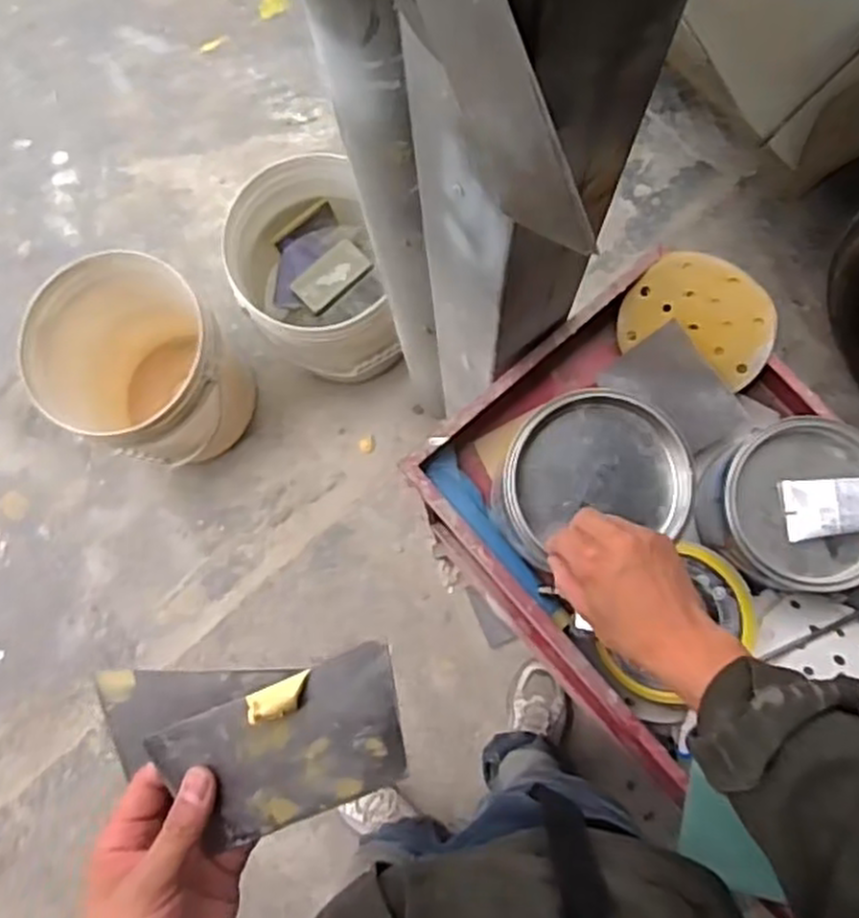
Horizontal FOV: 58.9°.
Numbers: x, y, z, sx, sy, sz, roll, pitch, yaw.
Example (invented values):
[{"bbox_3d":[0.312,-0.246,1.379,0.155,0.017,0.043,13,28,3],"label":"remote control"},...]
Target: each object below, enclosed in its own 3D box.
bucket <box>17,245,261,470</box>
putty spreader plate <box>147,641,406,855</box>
[{"bbox_3d":[-0.496,-0.146,1.371,0.335,0.351,0.291,44,85,9],"label":"bucket"},{"bbox_3d":[-0.069,0.147,0.379,0.132,0.011,0.072,-27,99,11],"label":"putty spreader plate"}]

